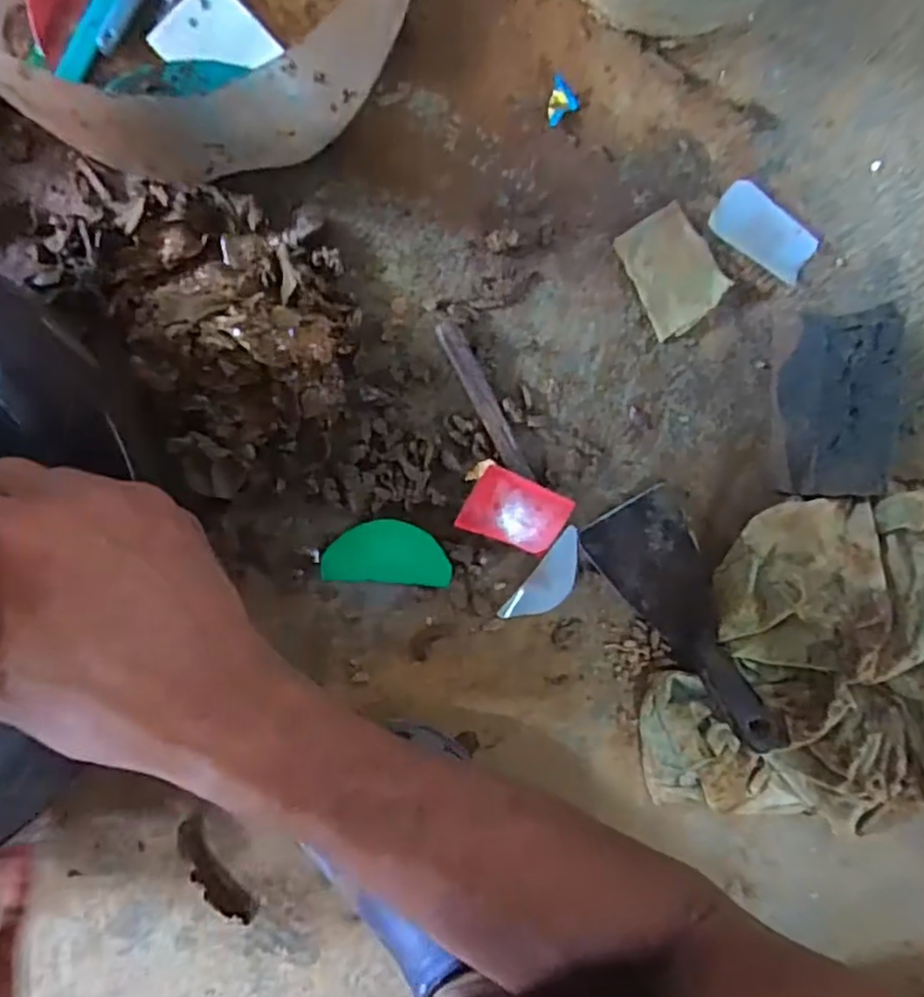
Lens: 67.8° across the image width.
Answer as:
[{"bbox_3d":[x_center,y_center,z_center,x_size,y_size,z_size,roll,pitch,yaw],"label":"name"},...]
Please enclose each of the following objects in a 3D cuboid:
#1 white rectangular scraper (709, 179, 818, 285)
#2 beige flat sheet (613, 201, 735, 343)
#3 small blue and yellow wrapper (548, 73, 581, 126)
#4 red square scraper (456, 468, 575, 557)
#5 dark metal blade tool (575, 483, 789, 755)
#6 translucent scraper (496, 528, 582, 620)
[{"bbox_3d":[0.212,-0.187,0.481,0.076,0.007,0.038,33,89,-9],"label":"white rectangular scraper"},{"bbox_3d":[0.145,-0.157,0.469,0.059,0.010,0.076,-32,98,-5],"label":"beige flat sheet"},{"bbox_3d":[0.062,-0.263,0.453,0.024,0.007,0.025,-38,98,-4],"label":"small blue and yellow wrapper"},{"bbox_3d":[0.037,0.010,0.454,0.070,0.004,0.045,23,97,-20],"label":"red square scraper"},{"bbox_3d":[0.159,0.087,0.475,0.070,0.027,0.187,-29,84,-5],"label":"dark metal blade tool"},{"bbox_3d":[0.061,0.057,0.472,0.031,0.008,0.075,39,88,-9],"label":"translucent scraper"}]

